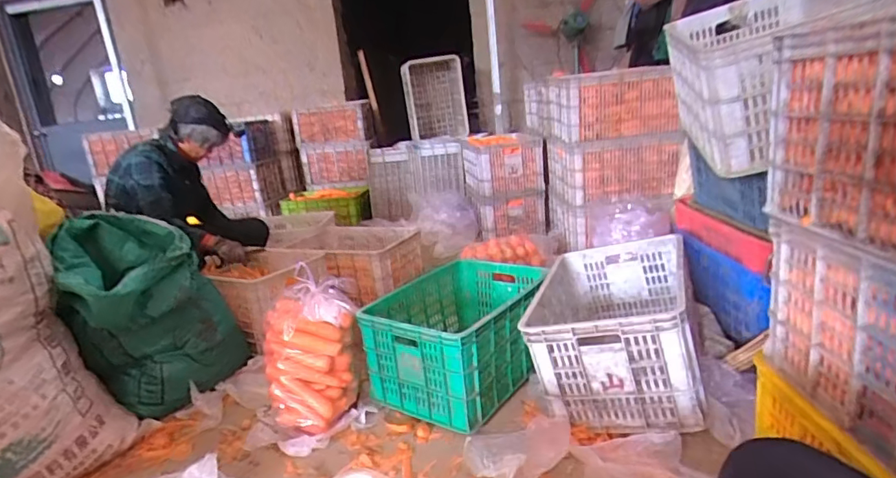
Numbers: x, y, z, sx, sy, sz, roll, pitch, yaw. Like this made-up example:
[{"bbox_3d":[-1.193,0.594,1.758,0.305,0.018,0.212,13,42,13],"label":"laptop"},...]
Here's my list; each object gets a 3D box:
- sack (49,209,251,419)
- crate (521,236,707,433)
[{"bbox_3d":[-0.802,0.190,1.389,0.386,0.496,0.347,-14,17,-27],"label":"sack"},{"bbox_3d":[0.440,0.211,1.315,0.359,0.280,0.564,-12,15,25],"label":"crate"}]

